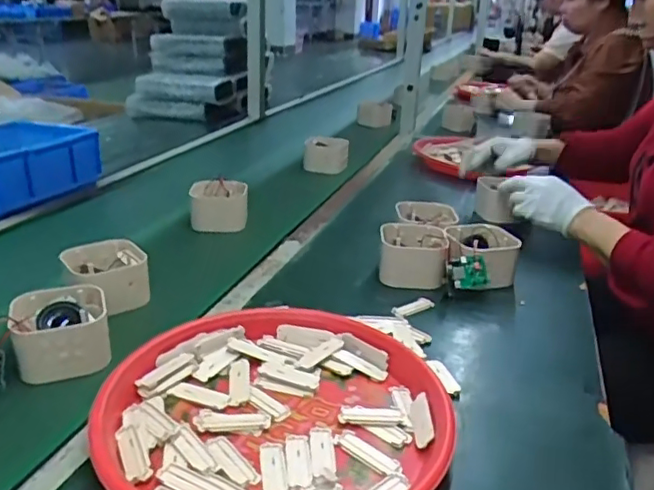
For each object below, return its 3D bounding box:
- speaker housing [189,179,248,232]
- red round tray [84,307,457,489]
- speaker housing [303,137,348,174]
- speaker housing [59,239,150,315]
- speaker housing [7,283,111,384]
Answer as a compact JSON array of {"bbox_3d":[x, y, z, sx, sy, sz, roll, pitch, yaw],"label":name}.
[{"bbox_3d":[-0.175,-0.059,0.966,0.088,0.079,0.074,-2,23,-9],"label":"speaker housing"},{"bbox_3d":[-0.043,0.145,0.512,0.284,0.040,0.281,2,23,-1],"label":"red round tray"},{"bbox_3d":[-0.003,-0.192,1.290,0.094,0.075,0.062,2,23,0],"label":"speaker housing"},{"bbox_3d":[-0.264,0.036,0.715,0.087,0.053,0.101,-10,26,-27],"label":"speaker housing"},{"bbox_3d":[-0.268,0.087,0.607,0.092,0.063,0.084,-6,24,-19],"label":"speaker housing"}]

